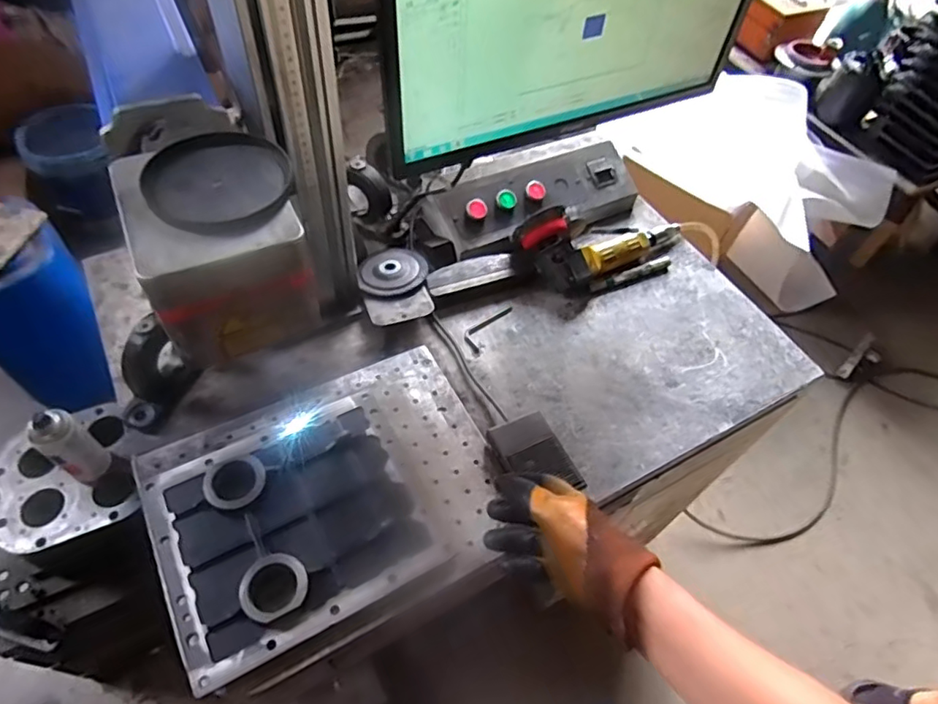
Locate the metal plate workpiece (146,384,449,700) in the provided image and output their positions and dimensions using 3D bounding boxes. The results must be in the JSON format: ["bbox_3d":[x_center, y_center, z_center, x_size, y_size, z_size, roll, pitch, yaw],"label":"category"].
[{"bbox_3d":[-0.170,0.160,0.560,0.243,0.025,0.213,-22,59,-20],"label":"metal plate workpiece"}]

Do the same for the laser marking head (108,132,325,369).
[{"bbox_3d":[-0.166,-0.070,0.395,0.105,0.099,0.116,-21,58,-19],"label":"laser marking head"}]

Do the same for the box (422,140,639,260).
[{"bbox_3d":[0.097,-0.230,0.856,0.321,0.075,0.102,-21,58,-19],"label":"box"}]

